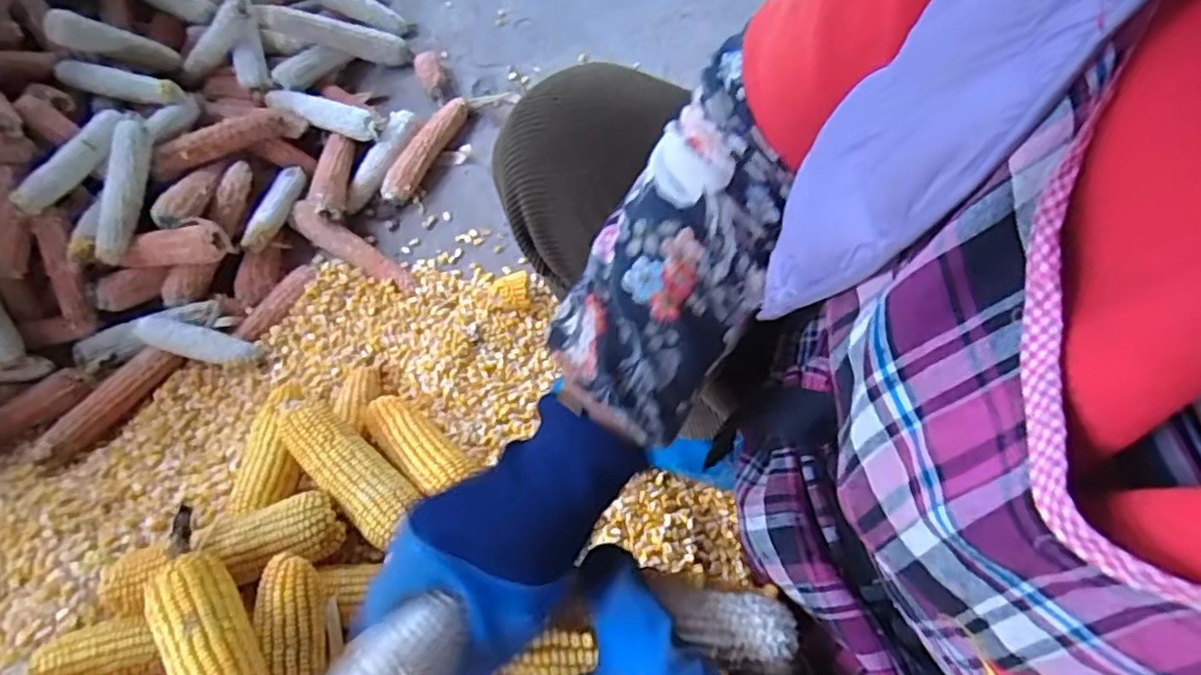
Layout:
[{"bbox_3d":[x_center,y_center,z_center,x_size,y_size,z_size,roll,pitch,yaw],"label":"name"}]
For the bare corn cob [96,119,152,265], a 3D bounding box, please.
[{"bbox_3d":[-0.580,-0.180,0.810,0.030,0.036,0.176,4,81,3],"label":"bare corn cob"}]

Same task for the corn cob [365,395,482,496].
[{"bbox_3d":[-0.187,0.112,0.689,0.052,0.047,0.148,-43,51,-18],"label":"corn cob"}]

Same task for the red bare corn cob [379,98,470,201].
[{"bbox_3d":[-0.253,-0.274,0.974,0.040,0.031,0.201,21,66,9],"label":"red bare corn cob"}]

